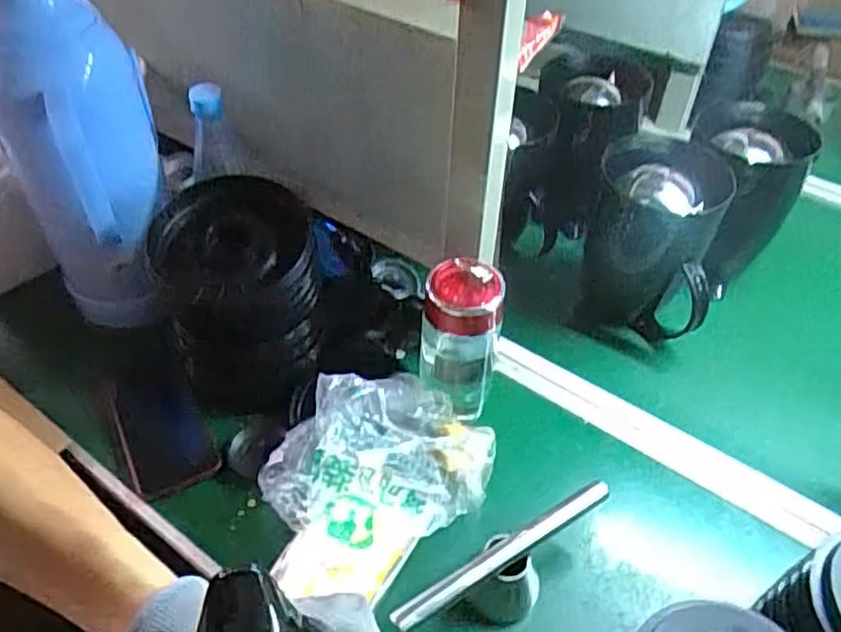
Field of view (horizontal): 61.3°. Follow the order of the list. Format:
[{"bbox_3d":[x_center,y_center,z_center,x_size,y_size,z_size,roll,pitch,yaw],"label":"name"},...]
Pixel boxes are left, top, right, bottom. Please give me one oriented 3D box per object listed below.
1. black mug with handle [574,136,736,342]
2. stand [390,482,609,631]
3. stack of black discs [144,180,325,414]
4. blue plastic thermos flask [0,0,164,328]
[{"bbox_3d":[0.259,-0.092,0.810,0.133,0.186,0.164,12,45,10],"label":"black mug with handle"},{"bbox_3d":[0.072,0.207,0.558,0.200,0.080,0.041,-23,50,-24],"label":"stand"},{"bbox_3d":[-0.165,-0.017,0.668,0.141,0.168,0.132,-8,45,-11],"label":"stack of black discs"},{"bbox_3d":[-0.297,-0.133,0.641,0.133,0.332,0.116,-19,48,-21],"label":"blue plastic thermos flask"}]

